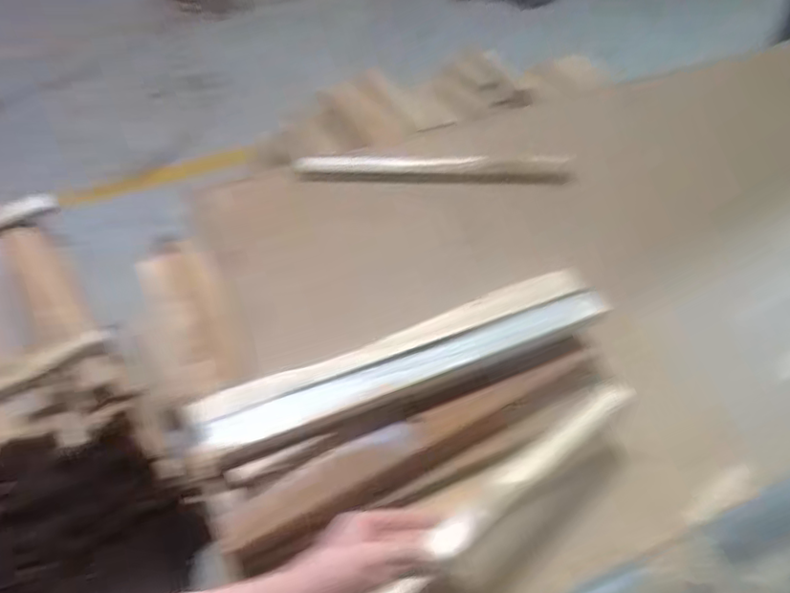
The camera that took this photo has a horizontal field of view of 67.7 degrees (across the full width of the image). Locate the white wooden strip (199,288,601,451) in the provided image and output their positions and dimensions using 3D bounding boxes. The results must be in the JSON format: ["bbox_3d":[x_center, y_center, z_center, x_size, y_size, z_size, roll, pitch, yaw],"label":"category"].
[{"bbox_3d":[0.026,0.078,0.657,0.483,0.011,0.040,-18,65,-15],"label":"white wooden strip"}]

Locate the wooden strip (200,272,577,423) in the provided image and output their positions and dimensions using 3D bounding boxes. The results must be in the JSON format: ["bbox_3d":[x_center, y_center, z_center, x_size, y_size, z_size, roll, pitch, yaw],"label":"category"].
[{"bbox_3d":[0.006,0.049,0.674,0.470,0.014,0.037,-19,51,-15],"label":"wooden strip"}]

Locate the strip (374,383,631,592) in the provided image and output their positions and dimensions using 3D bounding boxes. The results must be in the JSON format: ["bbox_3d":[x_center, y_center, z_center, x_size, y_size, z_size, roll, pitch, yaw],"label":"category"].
[{"bbox_3d":[0.068,0.203,0.531,0.469,0.028,0.030,-29,51,-30],"label":"strip"}]

